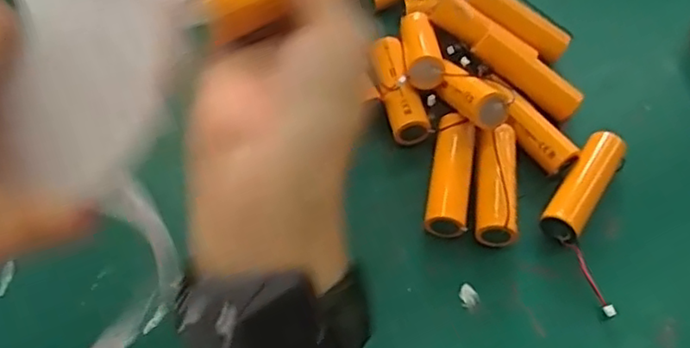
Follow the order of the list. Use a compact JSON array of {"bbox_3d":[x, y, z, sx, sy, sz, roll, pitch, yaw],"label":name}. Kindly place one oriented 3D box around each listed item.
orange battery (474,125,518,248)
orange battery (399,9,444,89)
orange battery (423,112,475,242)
[{"bbox_3d":[0.084,0.005,0.358,0.023,0.019,0.067,8,56,1],"label":"orange battery"},{"bbox_3d":[0.047,-0.078,0.398,0.023,0.019,0.071,1,37,-4],"label":"orange battery"},{"bbox_3d":[0.059,0.000,0.361,0.023,0.018,0.069,10,56,2],"label":"orange battery"}]

